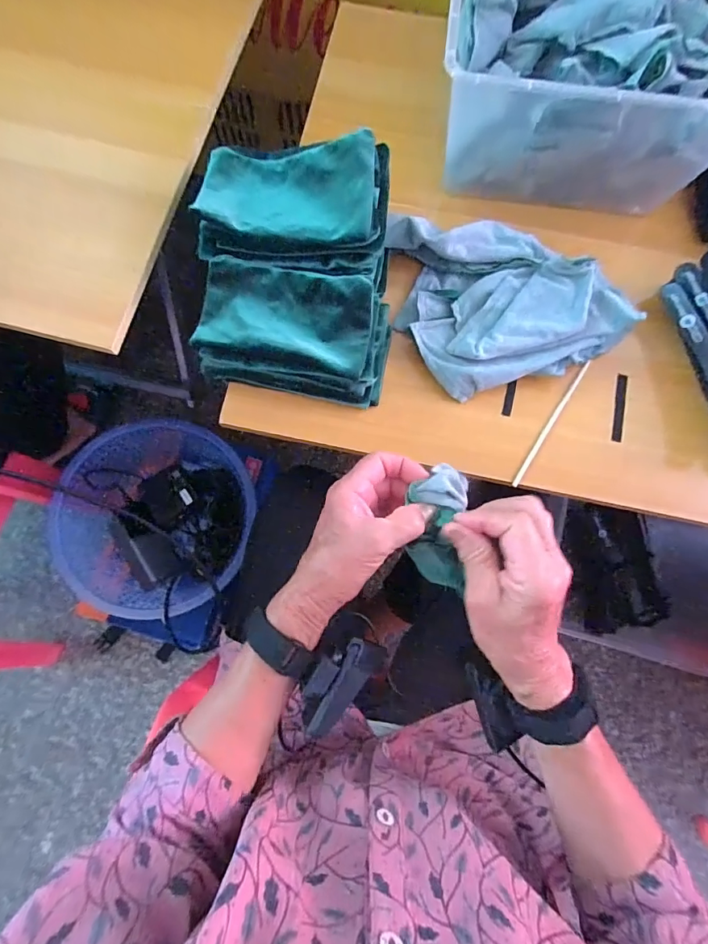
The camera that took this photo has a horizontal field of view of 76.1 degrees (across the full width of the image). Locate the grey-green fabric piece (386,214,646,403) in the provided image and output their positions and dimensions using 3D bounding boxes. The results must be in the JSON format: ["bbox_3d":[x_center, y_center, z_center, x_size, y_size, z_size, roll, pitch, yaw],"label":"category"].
[{"bbox_3d":[0.161,-0.181,0.468,0.218,0.044,0.176,-9,77,-4],"label":"grey-green fabric piece"}]

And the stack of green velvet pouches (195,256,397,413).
[{"bbox_3d":[-0.058,-0.137,0.437,0.183,0.074,0.103,12,77,1],"label":"stack of green velvet pouches"}]

